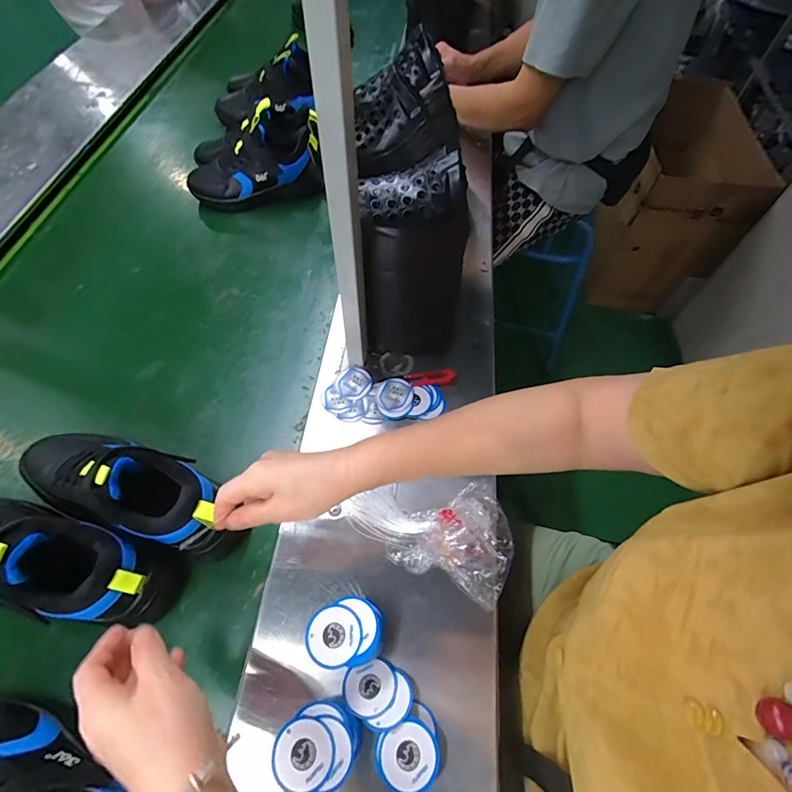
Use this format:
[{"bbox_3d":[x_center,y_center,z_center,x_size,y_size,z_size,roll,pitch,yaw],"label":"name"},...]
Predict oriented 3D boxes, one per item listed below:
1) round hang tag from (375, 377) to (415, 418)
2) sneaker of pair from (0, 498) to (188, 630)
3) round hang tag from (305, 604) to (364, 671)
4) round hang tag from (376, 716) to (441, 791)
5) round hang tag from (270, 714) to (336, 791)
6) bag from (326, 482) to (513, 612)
[{"bbox_3d":[-0.001,0.002,0.557,0.050,0.006,0.054,2,58,-3],"label":"round hang tag"},{"bbox_3d":[-0.356,0.151,0.409,0.256,0.123,0.081,17,59,7],"label":"sneaker of pair"},{"bbox_3d":[-0.055,0.210,0.373,0.048,0.004,0.047,2,58,-3],"label":"round hang tag"},{"bbox_3d":[0.011,0.298,0.353,0.050,0.007,0.049,1,60,-2],"label":"round hang tag"},{"bbox_3d":[-0.074,0.284,0.336,0.047,0.005,0.048,2,58,-3],"label":"round hang tag"},{"bbox_3d":[0.037,0.133,0.463,0.185,0.025,0.110,24,60,11],"label":"bag"}]

